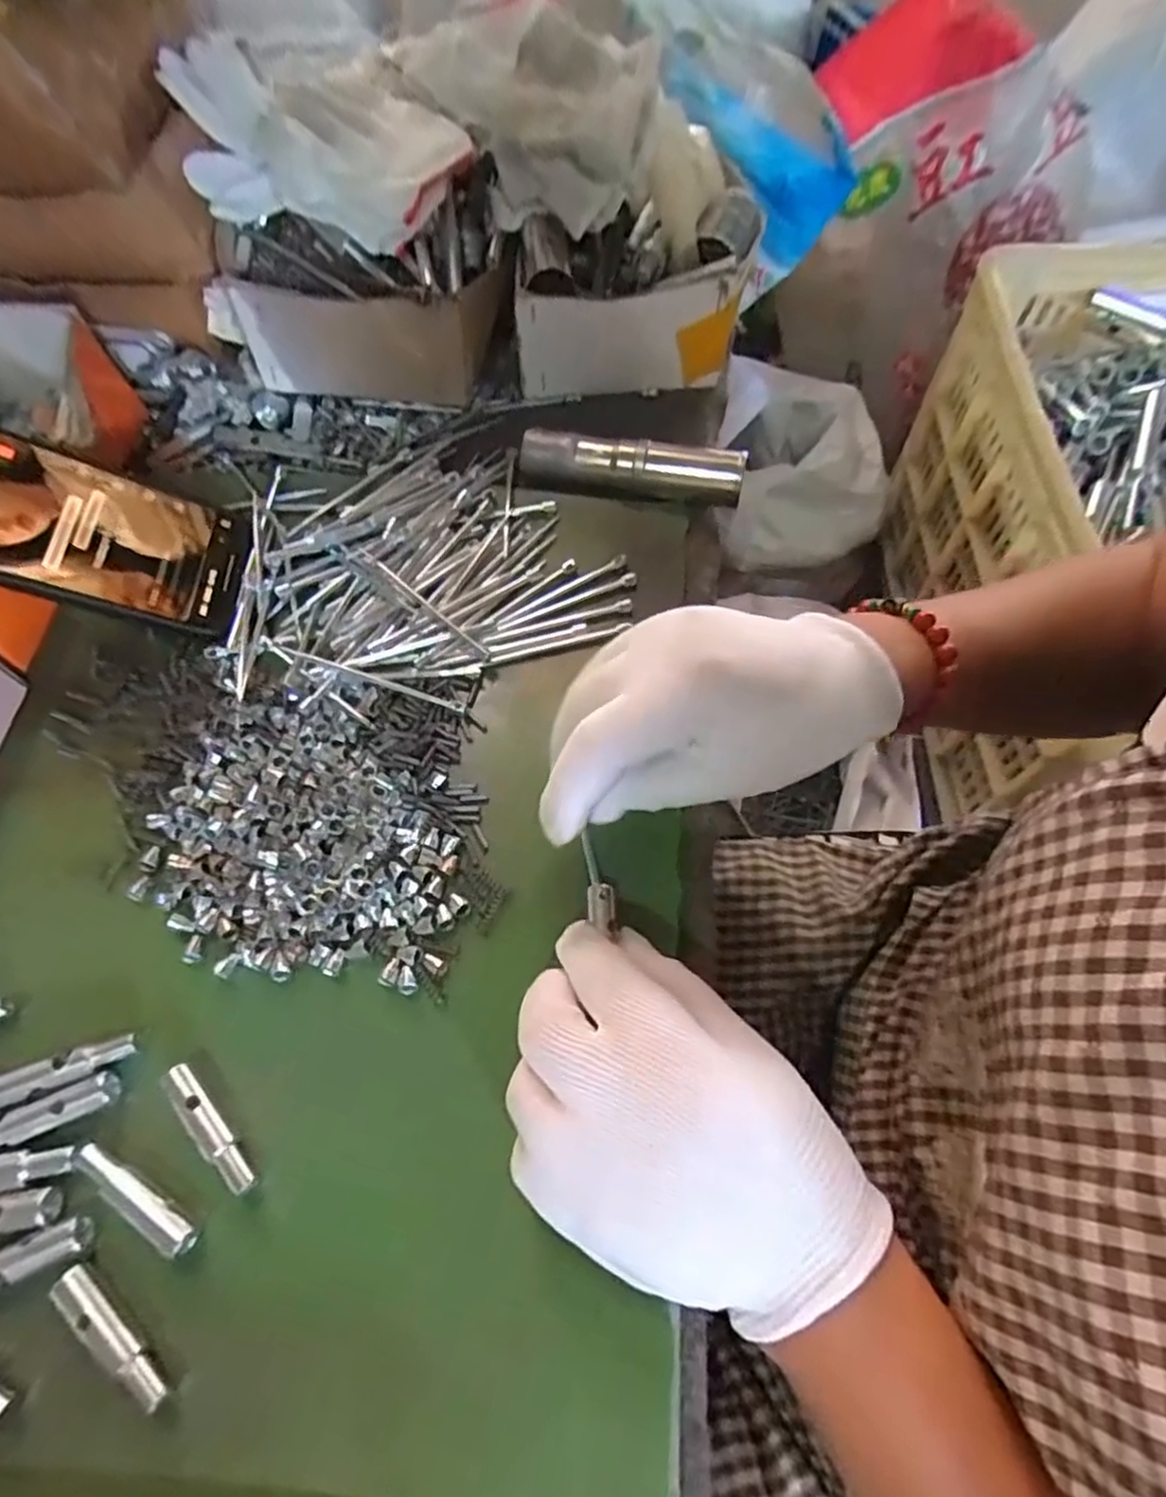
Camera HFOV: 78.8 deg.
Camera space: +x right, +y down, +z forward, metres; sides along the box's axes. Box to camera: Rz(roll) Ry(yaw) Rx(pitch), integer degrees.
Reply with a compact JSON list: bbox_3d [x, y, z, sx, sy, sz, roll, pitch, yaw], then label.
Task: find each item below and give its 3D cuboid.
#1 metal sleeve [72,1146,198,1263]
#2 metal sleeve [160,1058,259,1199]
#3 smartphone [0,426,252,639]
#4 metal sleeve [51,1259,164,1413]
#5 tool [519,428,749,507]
[{"bbox_3d":[-0.156,0.156,0.246,0.053,0.008,0.010,29,67,14],"label":"metal sleeve"},{"bbox_3d":[-0.135,0.137,0.256,0.009,0.011,0.052,-38,69,-17],"label":"metal sleeve"},{"bbox_3d":[-0.243,-0.106,0.327,0.159,0.005,0.078,13,64,-31],"label":"smartphone"},{"bbox_3d":[-0.152,0.190,0.230,0.051,0.011,0.009,37,69,17],"label":"metal sleeve"},{"bbox_3d":[0.026,-0.156,0.390,0.122,0.025,0.021,12,64,6],"label":"tool"}]

